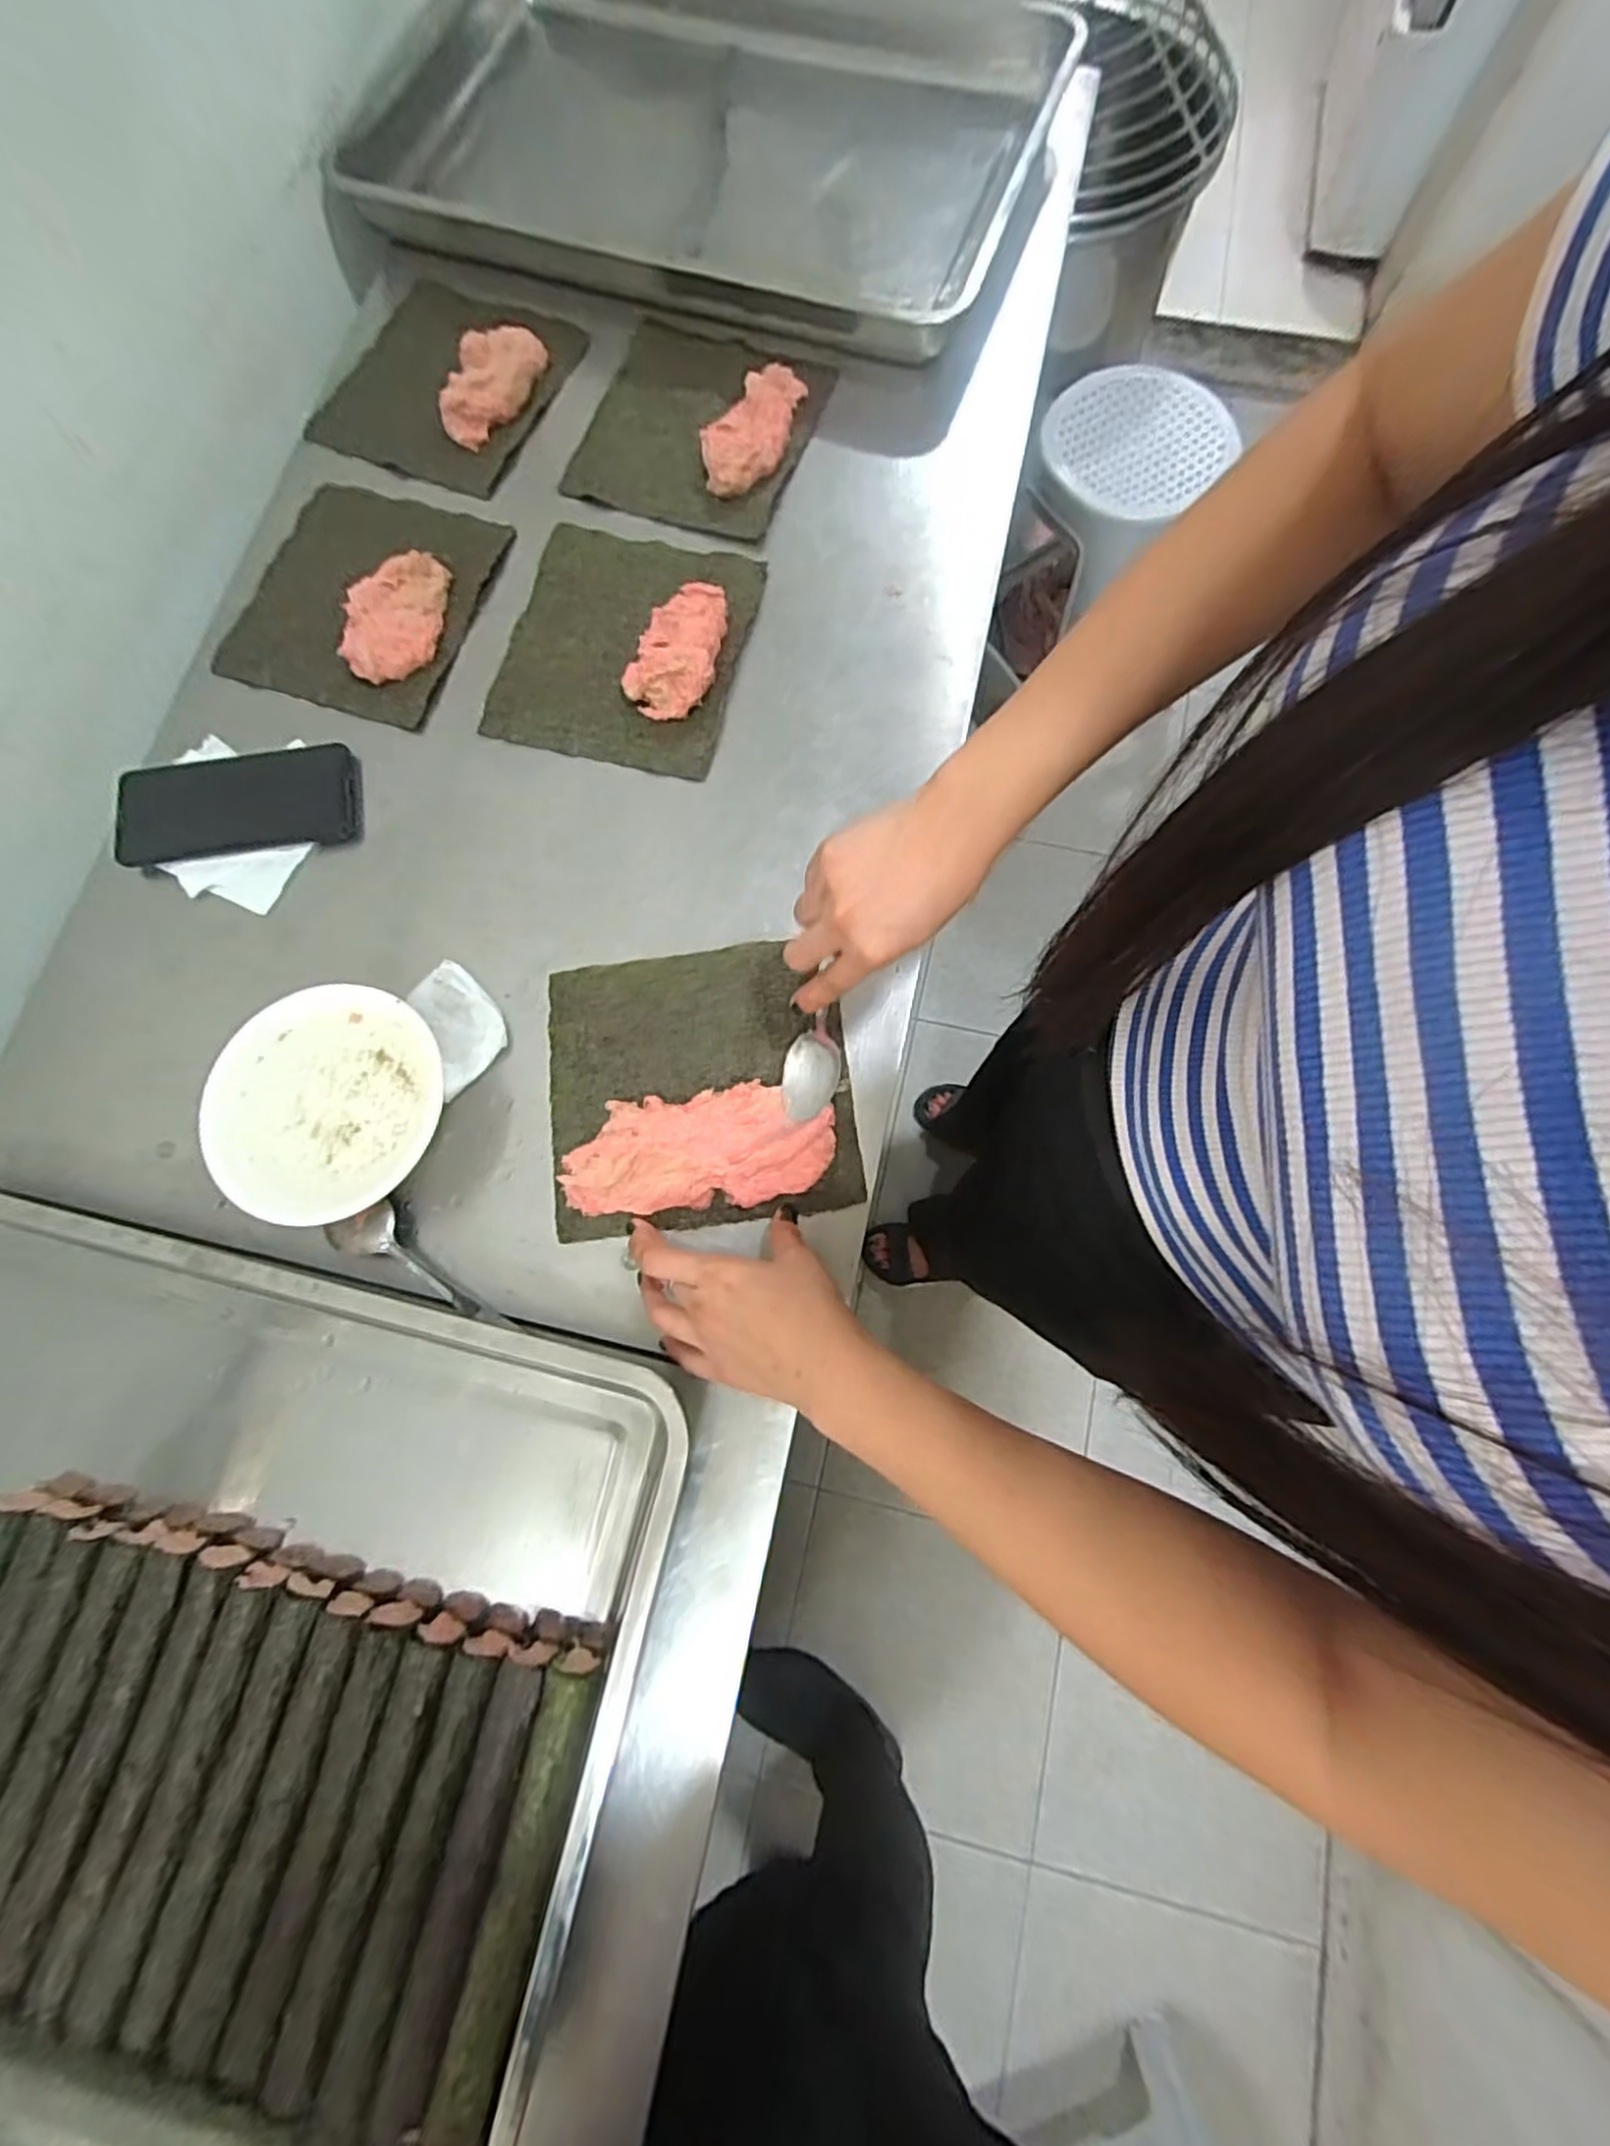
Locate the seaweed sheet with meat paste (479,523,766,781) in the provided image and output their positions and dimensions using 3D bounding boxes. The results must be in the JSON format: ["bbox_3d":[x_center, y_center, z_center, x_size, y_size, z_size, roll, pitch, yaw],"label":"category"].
[{"bbox_3d":[-0.137,-0.334,0.554,0.176,0.029,0.199,13,78,4],"label":"seaweed sheet with meat paste"}]

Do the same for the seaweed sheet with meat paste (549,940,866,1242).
[{"bbox_3d":[-0.069,0.005,0.474,0.192,0.019,0.180,-8,78,-1],"label":"seaweed sheet with meat paste"}]

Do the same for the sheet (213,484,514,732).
[{"bbox_3d":[-0.346,-0.380,0.568,0.170,0.029,0.196,16,78,5],"label":"sheet"}]

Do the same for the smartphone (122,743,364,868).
[{"bbox_3d":[-0.419,-0.202,0.540,0.165,0.015,0.077,-10,78,-1],"label":"smartphone"}]

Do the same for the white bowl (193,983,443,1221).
[{"bbox_3d":[-0.298,0.019,0.464,0.131,0.050,0.142,0,78,1],"label":"white bowl"}]

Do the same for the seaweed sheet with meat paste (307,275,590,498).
[{"bbox_3d":[-0.303,-0.601,0.616,0.183,0.029,0.200,23,79,6],"label":"seaweed sheet with meat paste"}]

